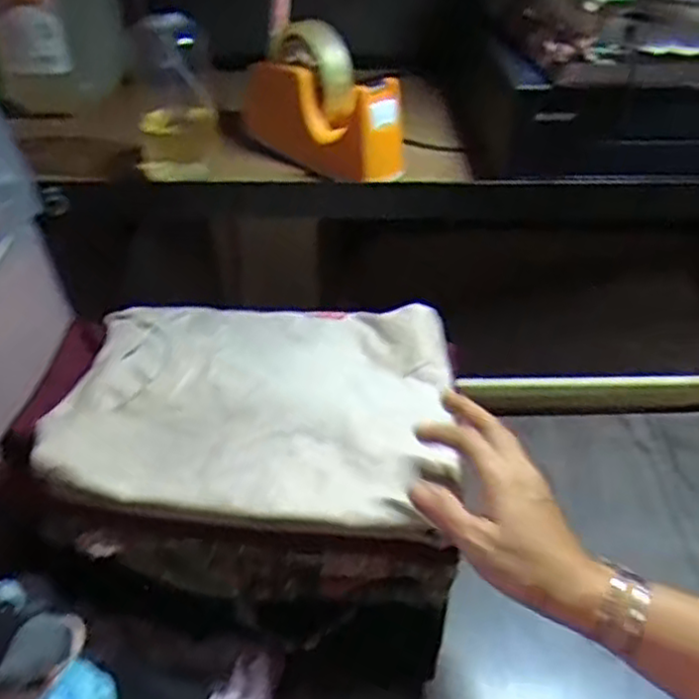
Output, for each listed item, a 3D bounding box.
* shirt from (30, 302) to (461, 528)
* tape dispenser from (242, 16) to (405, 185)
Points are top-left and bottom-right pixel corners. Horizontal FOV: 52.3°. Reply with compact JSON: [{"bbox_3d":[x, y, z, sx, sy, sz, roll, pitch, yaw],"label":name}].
[{"bbox_3d":[-0.065,0.031,0.580,0.290,0.050,0.241,3,38,4],"label":"shirt"},{"bbox_3d":[-0.035,-0.246,0.692,0.197,0.130,0.053,30,46,33],"label":"tape dispenser"}]

